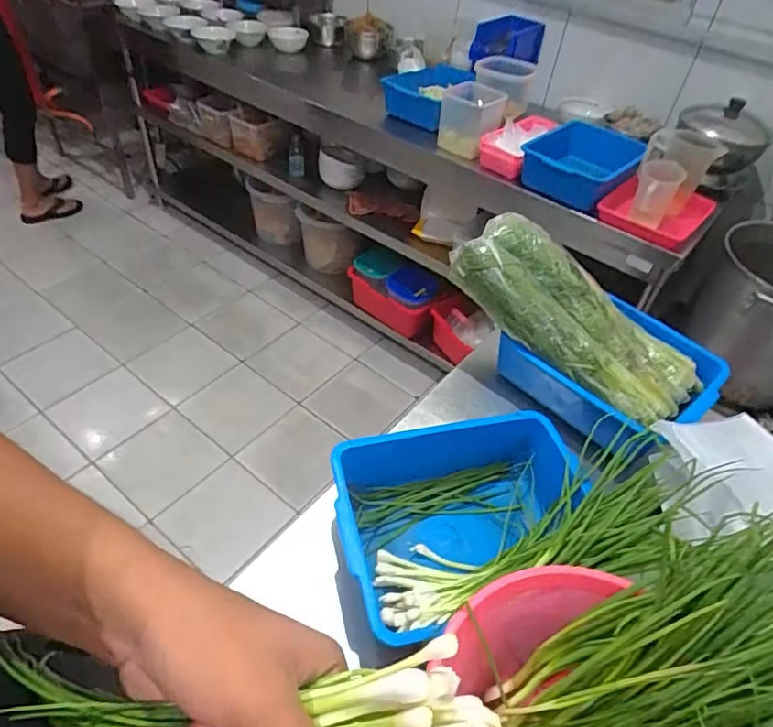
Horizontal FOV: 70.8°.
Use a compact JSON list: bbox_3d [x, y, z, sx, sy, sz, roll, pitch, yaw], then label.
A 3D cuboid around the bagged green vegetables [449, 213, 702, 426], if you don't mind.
[{"bbox_3d":[0.285,-0.063,0.832,0.393,0.080,0.186,40,52,7],"label":"bagged green vegetables"}]

